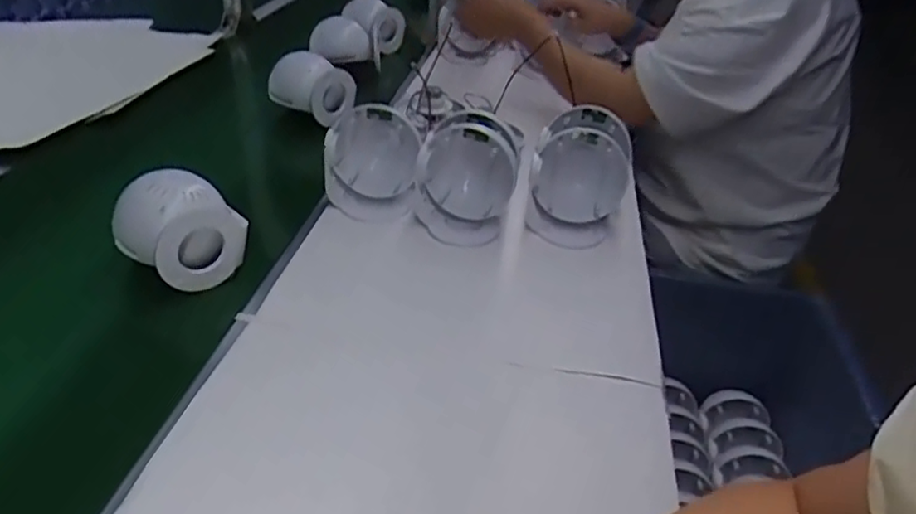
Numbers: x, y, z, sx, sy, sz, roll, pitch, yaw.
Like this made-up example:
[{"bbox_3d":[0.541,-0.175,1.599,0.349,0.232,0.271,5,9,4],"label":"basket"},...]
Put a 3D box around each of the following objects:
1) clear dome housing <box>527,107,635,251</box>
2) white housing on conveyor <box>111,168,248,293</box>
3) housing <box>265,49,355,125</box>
[{"bbox_3d":[0.137,-0.087,0.741,0.103,0.119,0.098,10,33,11],"label":"clear dome housing"},{"bbox_3d":[-0.266,-0.026,0.635,0.119,0.083,0.090,-10,34,-20],"label":"white housing on conveyor"},{"bbox_3d":[-0.220,-0.251,0.966,0.120,0.075,0.078,29,40,35],"label":"housing"}]

